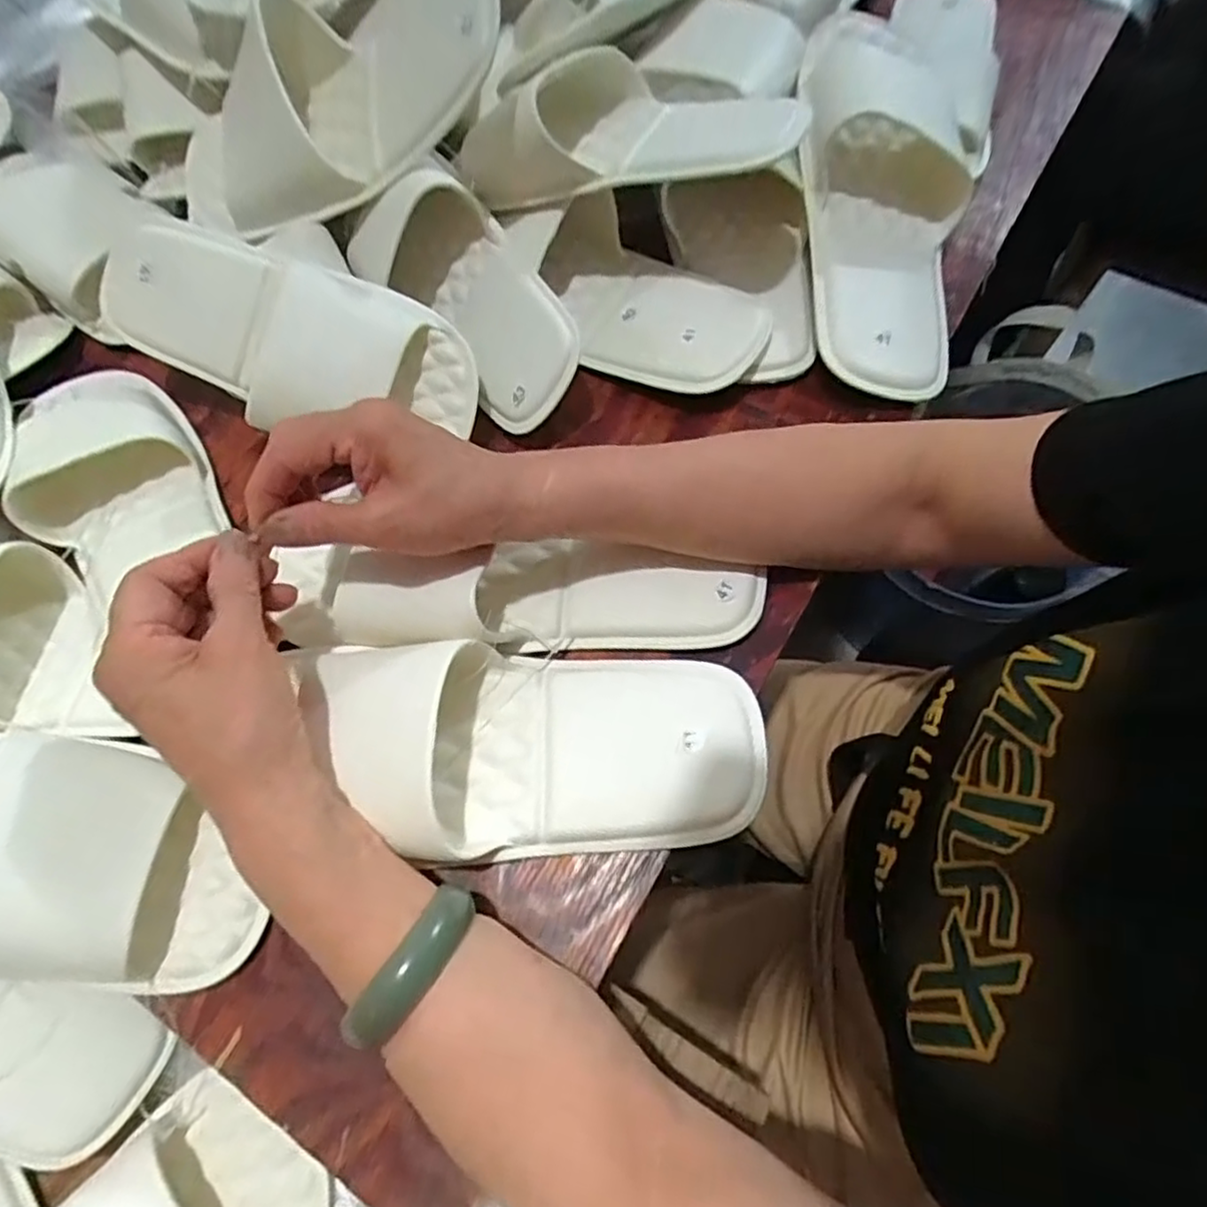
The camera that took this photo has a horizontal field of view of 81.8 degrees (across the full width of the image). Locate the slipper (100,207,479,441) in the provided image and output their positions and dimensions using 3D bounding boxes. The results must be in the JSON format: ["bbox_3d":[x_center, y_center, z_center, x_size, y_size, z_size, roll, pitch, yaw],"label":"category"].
[{"bbox_3d":[-0.183,-0.156,0.407,0.231,0.070,0.092,17,101,3],"label":"slipper"}]

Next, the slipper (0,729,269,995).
[{"bbox_3d":[-0.275,0.103,0.309,0.233,0.079,0.091,9,67,7],"label":"slipper"}]

